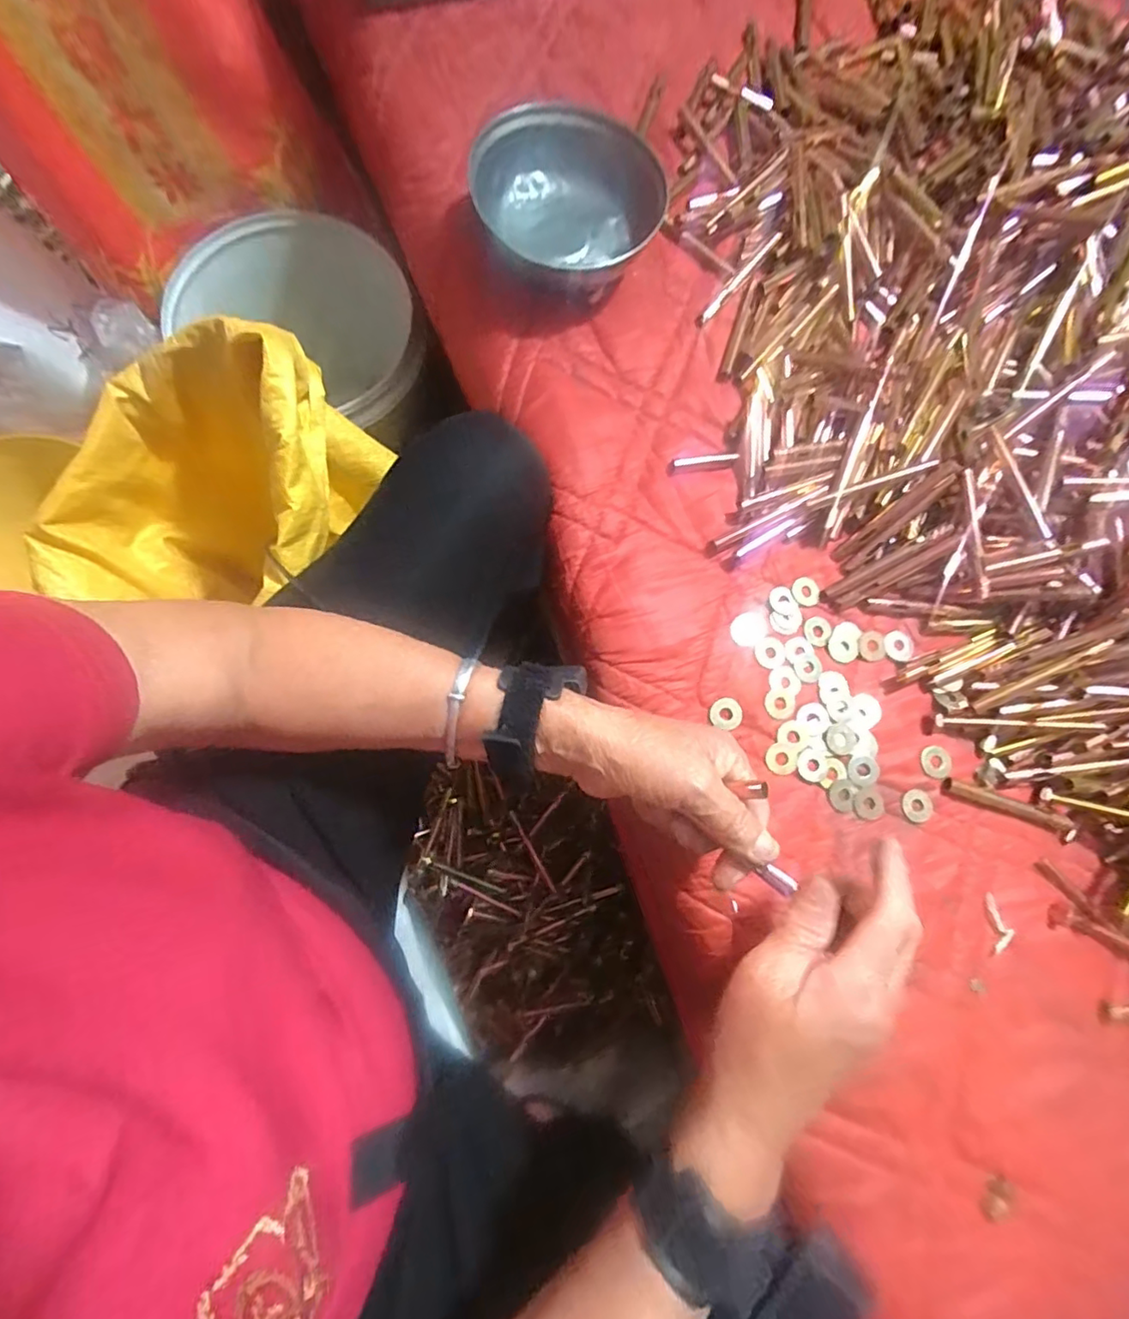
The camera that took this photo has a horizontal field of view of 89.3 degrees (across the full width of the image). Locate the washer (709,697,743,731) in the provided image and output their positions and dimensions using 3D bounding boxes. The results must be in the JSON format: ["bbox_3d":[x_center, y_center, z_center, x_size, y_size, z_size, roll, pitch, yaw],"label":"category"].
[{"bbox_3d":[0.111,0.037,0.391,0.022,0.004,0.021,1,78,-4],"label":"washer"}]

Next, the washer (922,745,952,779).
[{"bbox_3d":[0.258,0.071,0.396,0.021,0.004,0.022,-25,81,-9],"label":"washer"}]

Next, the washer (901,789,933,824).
[{"bbox_3d":[0.242,0.100,0.389,0.022,0.004,0.021,1,78,-4],"label":"washer"}]

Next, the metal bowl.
[{"bbox_3d":[0.008,-0.333,0.426,0.136,0.058,0.139,1,78,-4],"label":"metal bowl"}]

